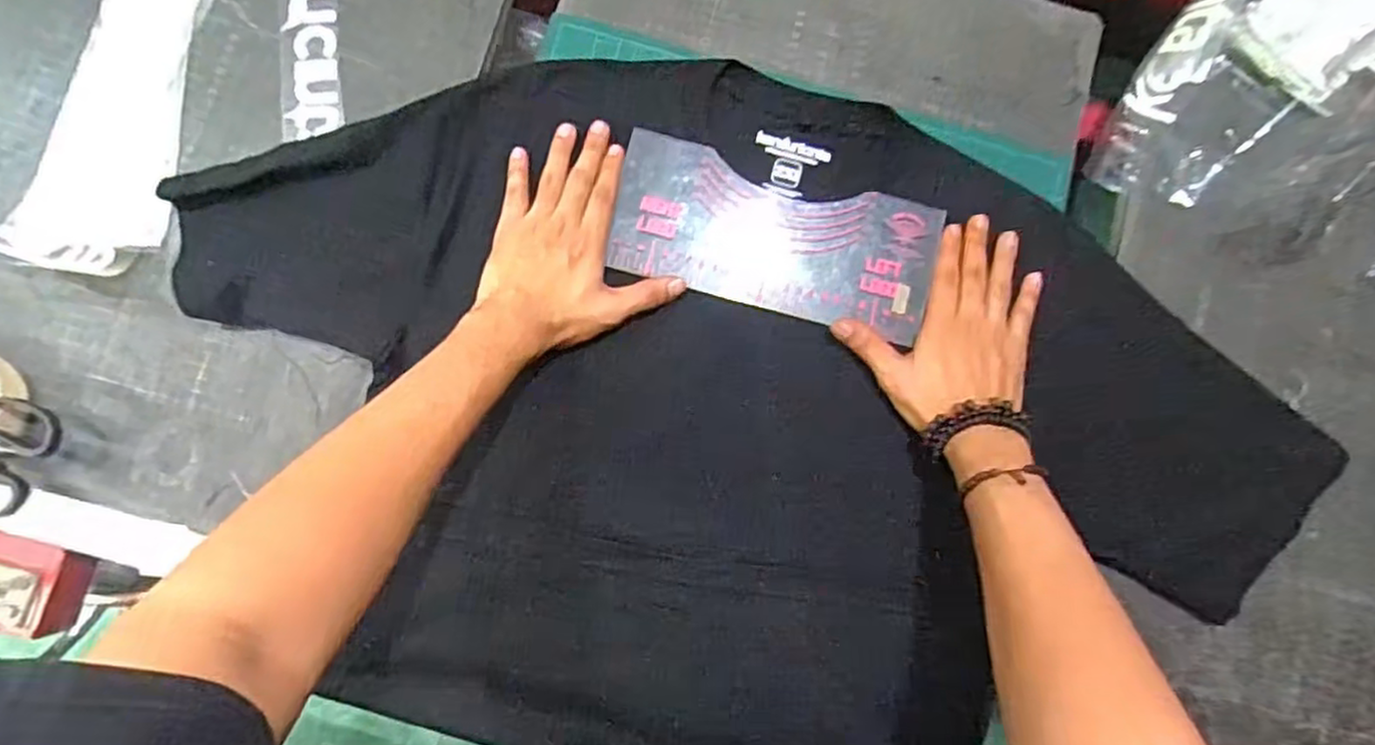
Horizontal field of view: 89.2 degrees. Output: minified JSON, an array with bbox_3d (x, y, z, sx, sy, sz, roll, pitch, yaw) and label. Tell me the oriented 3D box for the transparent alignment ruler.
[{"bbox_3d":[0.068,-0.107,0.551,0.247,0.008,0.113,15,82,-1],"label":"transparent alignment ruler"}]

